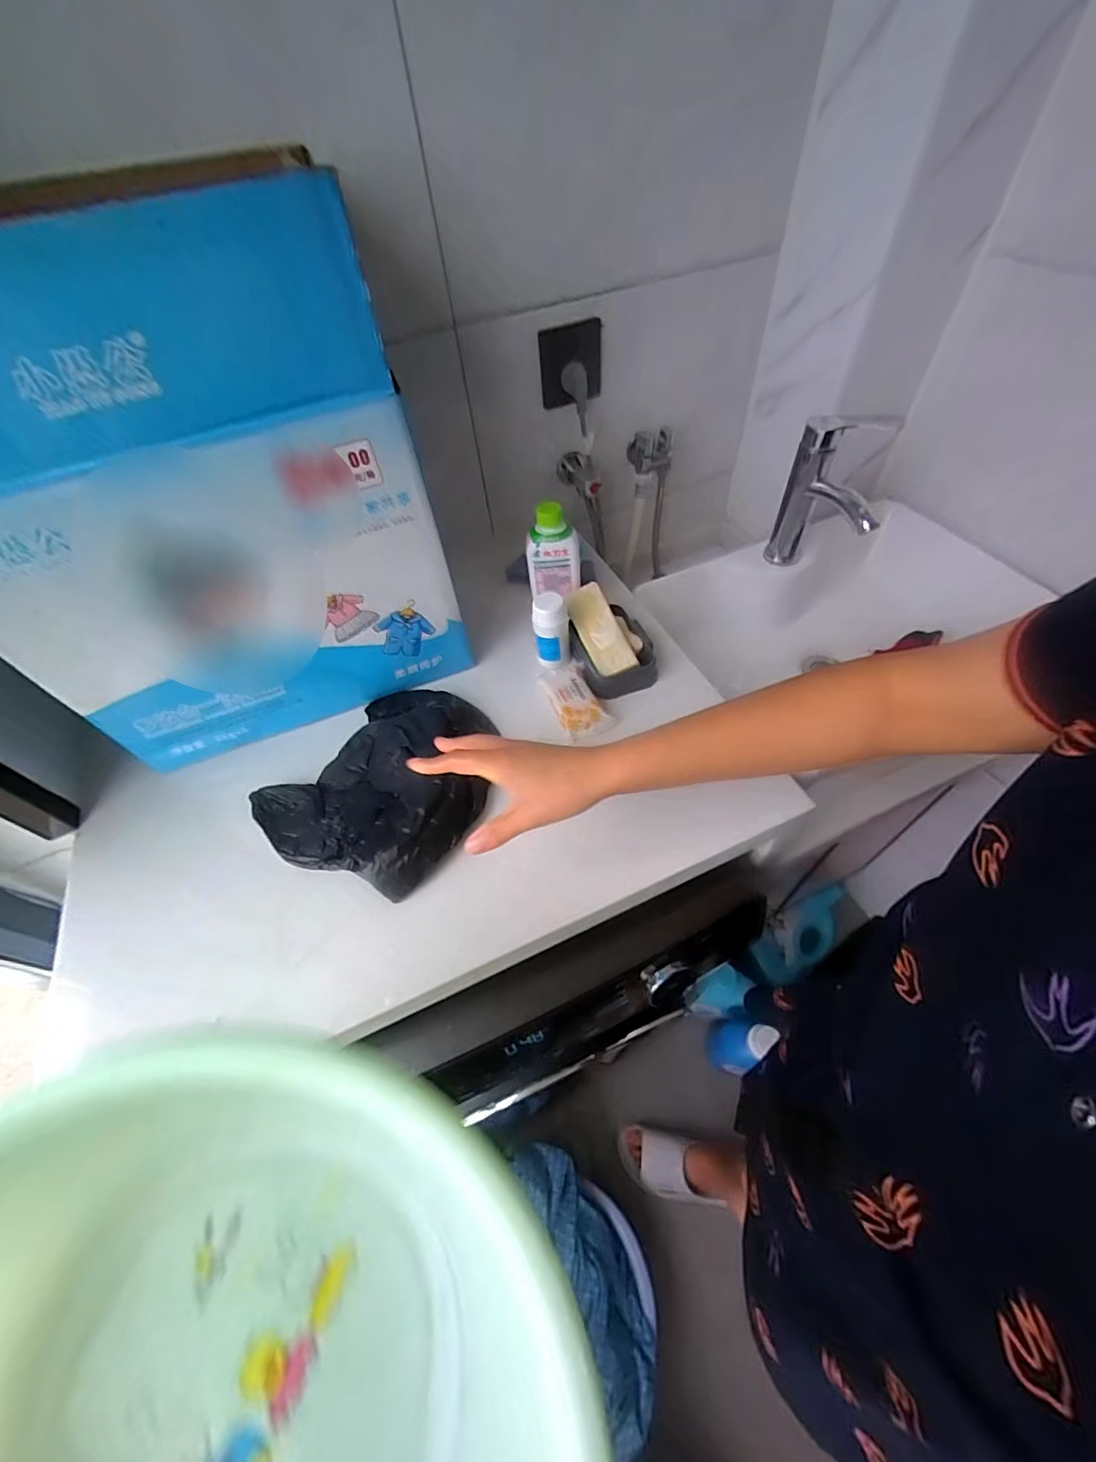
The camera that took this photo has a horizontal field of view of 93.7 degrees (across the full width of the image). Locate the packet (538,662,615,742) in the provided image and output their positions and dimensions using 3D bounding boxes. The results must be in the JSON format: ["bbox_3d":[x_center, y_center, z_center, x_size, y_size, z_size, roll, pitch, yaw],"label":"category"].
[{"bbox_3d":[0.030,-0.036,0.597,0.055,0.022,0.100,-21,51,-12],"label":"packet"}]

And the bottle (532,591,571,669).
[{"bbox_3d":[0.005,-0.121,0.616,0.042,0.083,0.043,-6,50,1],"label":"bottle"}]

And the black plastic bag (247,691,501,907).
[{"bbox_3d":[-0.164,0.044,0.543,0.216,0.041,0.247,30,59,27],"label":"black plastic bag"}]

